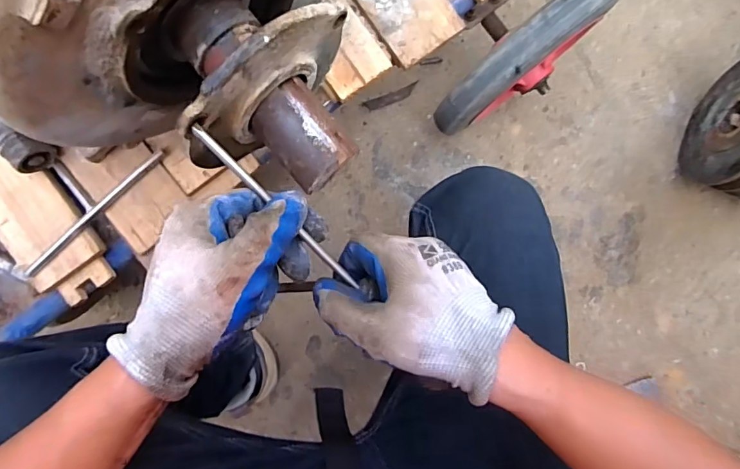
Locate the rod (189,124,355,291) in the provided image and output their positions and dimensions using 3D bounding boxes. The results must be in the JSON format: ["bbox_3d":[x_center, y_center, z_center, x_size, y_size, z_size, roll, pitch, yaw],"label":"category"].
[{"bbox_3d":[-0.057,-0.015,0.296,0.006,0.006,0.136,-43,110,-1],"label":"rod"}]

